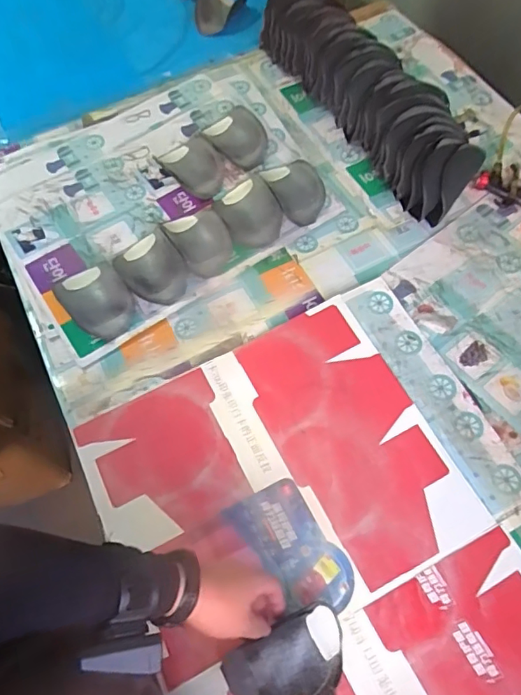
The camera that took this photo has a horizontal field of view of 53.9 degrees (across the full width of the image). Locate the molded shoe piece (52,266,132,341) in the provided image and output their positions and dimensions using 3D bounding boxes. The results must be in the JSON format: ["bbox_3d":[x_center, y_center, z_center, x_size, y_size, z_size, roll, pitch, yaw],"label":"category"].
[{"bbox_3d":[-0.267,-0.077,0.838,0.099,0.031,0.143,-37,67,-17],"label":"molded shoe piece"}]

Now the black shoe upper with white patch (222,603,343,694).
[{"bbox_3d":[0.034,0.368,0.593,0.143,0.043,0.090,-24,64,-10],"label":"black shoe upper with white patch"}]

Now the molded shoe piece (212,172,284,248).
[{"bbox_3d":[-0.022,-0.238,0.901,0.099,0.035,0.143,-24,64,-10],"label":"molded shoe piece"}]

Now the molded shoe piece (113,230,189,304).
[{"bbox_3d":[-0.183,-0.132,0.859,0.099,0.041,0.142,-37,67,-17],"label":"molded shoe piece"}]

